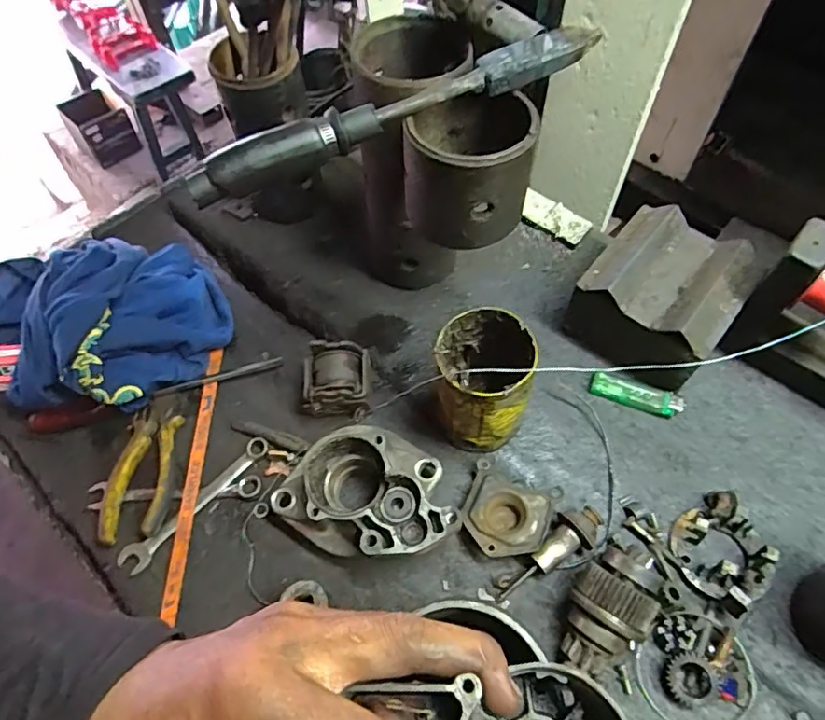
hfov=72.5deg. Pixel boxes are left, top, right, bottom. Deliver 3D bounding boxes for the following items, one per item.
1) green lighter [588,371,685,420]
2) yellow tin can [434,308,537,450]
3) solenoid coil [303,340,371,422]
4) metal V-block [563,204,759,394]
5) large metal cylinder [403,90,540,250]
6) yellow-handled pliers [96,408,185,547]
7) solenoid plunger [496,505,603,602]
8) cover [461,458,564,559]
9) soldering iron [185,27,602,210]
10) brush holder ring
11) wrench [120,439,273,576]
[{"bbox_3d":[0.201,0.032,0.505,0.079,0.015,0.019,18,60,12],"label":"green lighter"},{"bbox_3d":[0.056,0.020,0.458,0.070,0.114,0.076,-1,58,1],"label":"yellow tin can"},{"bbox_3d":[-0.068,0.021,0.505,0.057,0.046,0.057,1,58,3],"label":"solenoid coil"},{"bbox_3d":[0.217,-0.052,0.507,0.119,0.099,0.117,35,65,21],"label":"metal V-block"},{"bbox_3d":[0.038,-0.137,0.397,0.088,0.079,0.087,-4,58,-1],"label":"large metal cylinder"},{"bbox_3d":[-0.232,0.099,0.486,0.049,0.027,0.120,1,58,3],"label":"yellow-handled pliers"},{"bbox_3d":[0.106,0.148,0.427,0.098,0.026,0.030,-37,64,-19],"label":"solenoid plunger"},{"bbox_3d":[0.074,0.124,0.449,0.066,0.021,0.067,21,61,14],"label":"cover"},{"bbox_3d":[-0.009,-0.161,0.361,0.279,0.038,0.025,-21,60,-11],"label":"soldering iron"},{"bbox_3d":[0.235,0.142,0.420,0.066,0.039,0.071,-1,58,1],"label":"brush holder ring"},{"bbox_3d":[-0.183,0.119,0.479,0.026,0.009,0.144,34,65,21],"label":"wrench"}]

